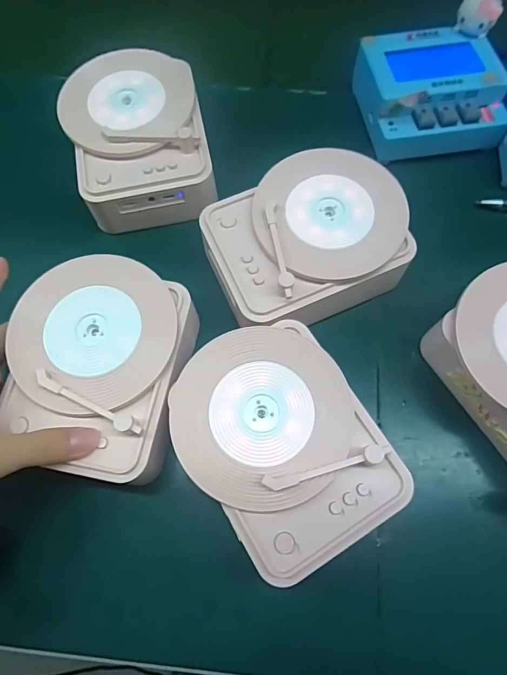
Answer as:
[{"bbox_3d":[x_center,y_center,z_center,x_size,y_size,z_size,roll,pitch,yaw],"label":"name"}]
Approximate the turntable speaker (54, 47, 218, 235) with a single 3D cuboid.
[{"bbox_3d":[-0.089,-0.154,0.331,0.102,0.047,0.136,-12,69,-3],"label":"turntable speaker"}]

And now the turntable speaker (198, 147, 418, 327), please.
[{"bbox_3d":[0.038,-0.065,0.301,0.133,0.054,0.103,-26,71,-8],"label":"turntable speaker"}]

